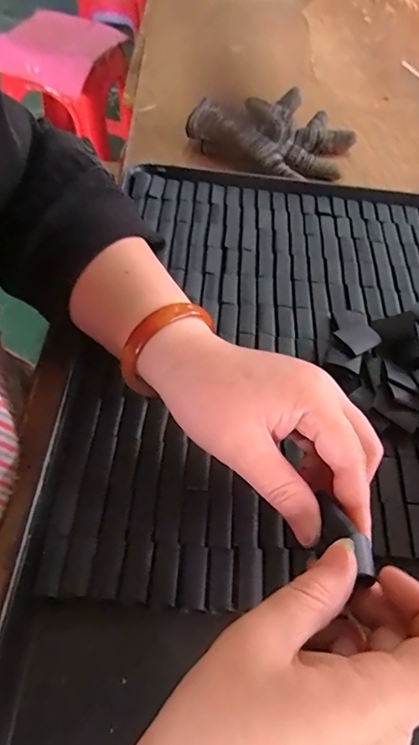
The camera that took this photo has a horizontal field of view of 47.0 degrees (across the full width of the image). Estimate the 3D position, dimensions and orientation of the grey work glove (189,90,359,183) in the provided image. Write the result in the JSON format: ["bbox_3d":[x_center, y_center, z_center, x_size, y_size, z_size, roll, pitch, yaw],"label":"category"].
[{"bbox_3d":[0.075,-0.267,0.531,0.159,0.033,0.122,32,57,18],"label":"grey work glove"}]

